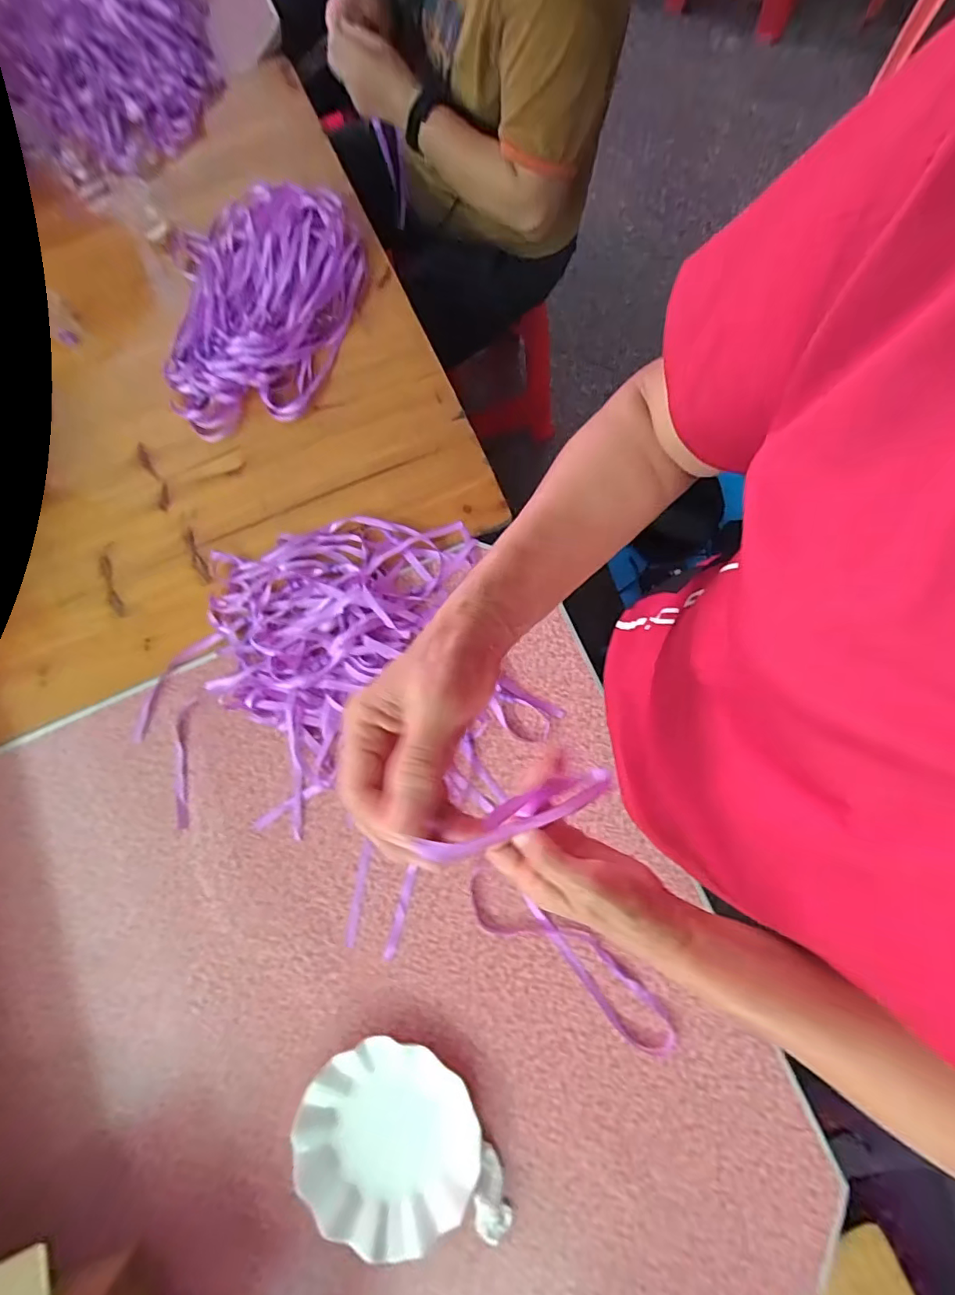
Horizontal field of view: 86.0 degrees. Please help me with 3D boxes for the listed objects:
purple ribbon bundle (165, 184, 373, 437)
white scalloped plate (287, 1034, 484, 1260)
[{"bbox_3d":[-0.291,-0.471,0.689,0.252,0.041,0.351,-4,80,0],"label":"purple ribbon bundle"},{"bbox_3d":[-0.091,0.499,0.521,0.181,0.030,0.170,0,80,1],"label":"white scalloped plate"}]

